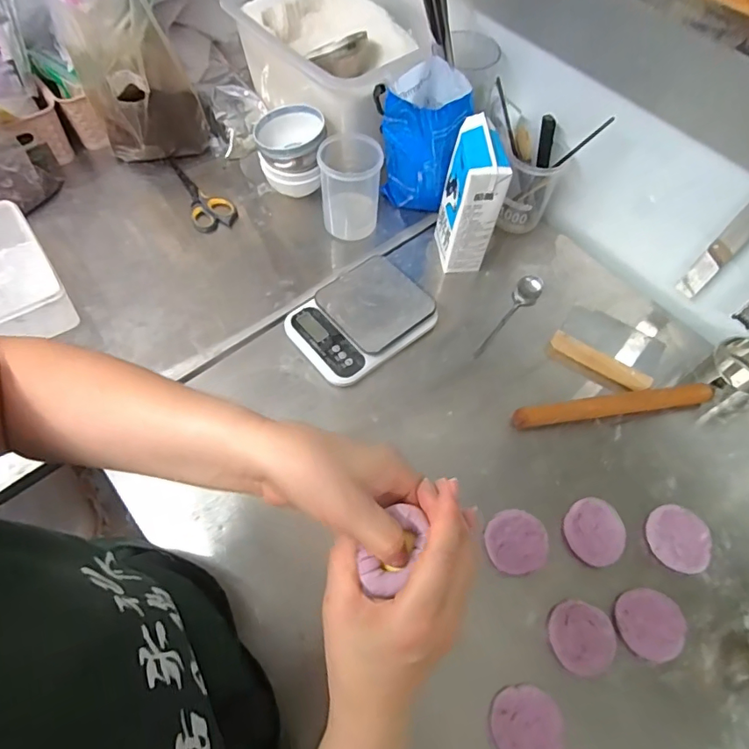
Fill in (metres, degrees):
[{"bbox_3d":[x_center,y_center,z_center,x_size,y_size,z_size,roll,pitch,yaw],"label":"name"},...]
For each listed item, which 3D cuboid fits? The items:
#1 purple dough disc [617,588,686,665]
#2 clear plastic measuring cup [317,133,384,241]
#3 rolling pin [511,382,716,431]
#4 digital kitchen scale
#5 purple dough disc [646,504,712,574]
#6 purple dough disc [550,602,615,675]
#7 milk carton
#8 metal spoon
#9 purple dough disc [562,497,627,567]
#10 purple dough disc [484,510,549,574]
[{"bbox_3d":[0.322,0.289,0.574,0.077,0.005,0.072,1,62,-2],"label":"purple dough disc"},{"bbox_3d":[-0.039,-0.303,0.798,0.094,0.135,0.110,1,62,-2],"label":"clear plastic measuring cup"},{"bbox_3d":[0.334,0.044,0.694,0.283,0.031,0.028,-6,62,-6],"label":"rolling pin"},{"bbox_3d":[-0.021,-0.081,0.737,0.196,0.038,0.147,-34,69,-19],"label":"digital kitchen scale"},{"bbox_3d":[0.378,0.201,0.612,0.079,0.012,0.076,2,67,-4],"label":"purple dough disc"},{"bbox_3d":[0.236,0.297,0.560,0.070,0.014,0.071,2,62,-2],"label":"purple dough disc"},{"bbox_3d":[0.144,-0.259,0.755,0.071,0.207,0.101,1,62,-2],"label":"milk carton"},{"bbox_3d":[0.205,-0.089,0.773,0.037,0.024,0.168,38,78,16],"label":"metal spoon"},{"bbox_3d":[0.273,0.194,0.612,0.072,0.004,0.076,1,62,-2],"label":"purple dough disc"},{"bbox_3d":[0.175,0.206,0.610,0.076,0.009,0.071,0,62,-3],"label":"purple dough disc"}]

